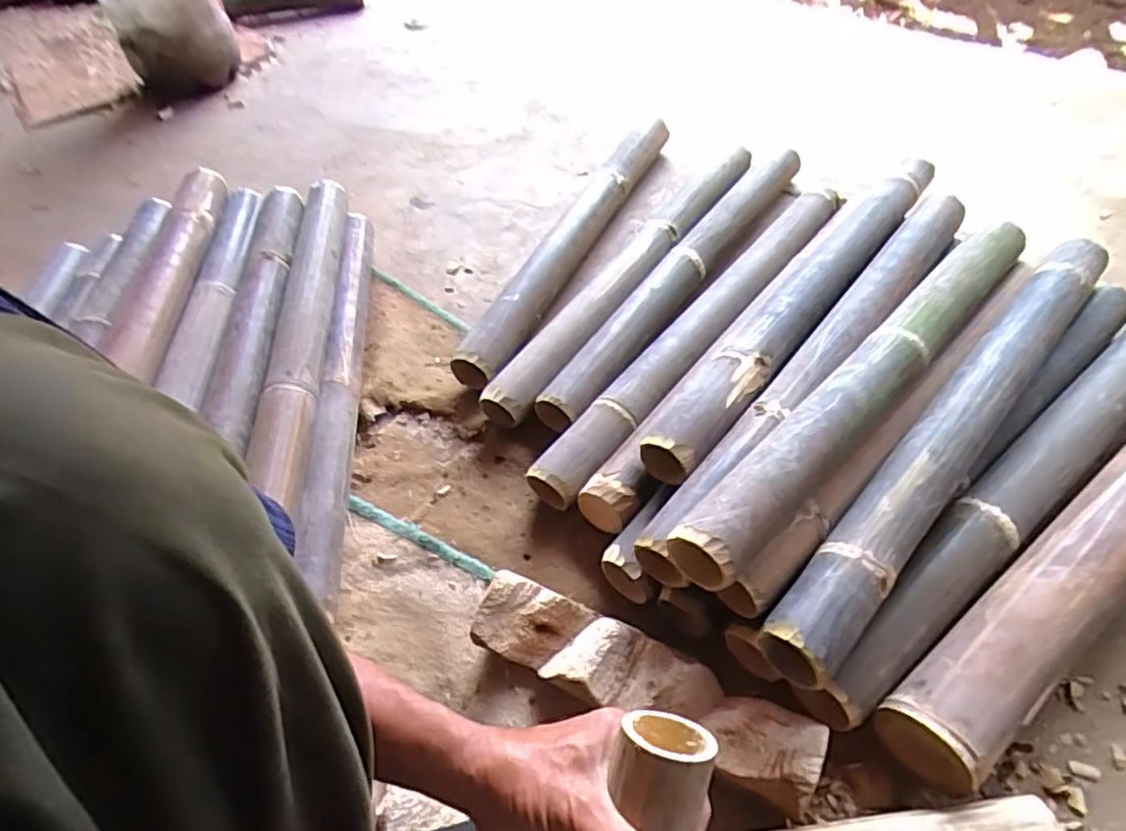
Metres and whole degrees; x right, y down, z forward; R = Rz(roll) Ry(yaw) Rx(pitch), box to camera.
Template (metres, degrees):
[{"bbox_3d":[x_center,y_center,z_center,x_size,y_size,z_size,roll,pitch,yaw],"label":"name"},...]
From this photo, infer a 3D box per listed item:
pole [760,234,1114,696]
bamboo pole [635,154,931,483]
[{"bbox_3d":[0.396,0.005,0.621,0.058,0.068,0.651,35,62,30],"label":"pole"},{"bbox_3d":[0.299,-0.141,0.764,0.064,0.064,0.632,30,59,28],"label":"bamboo pole"}]

